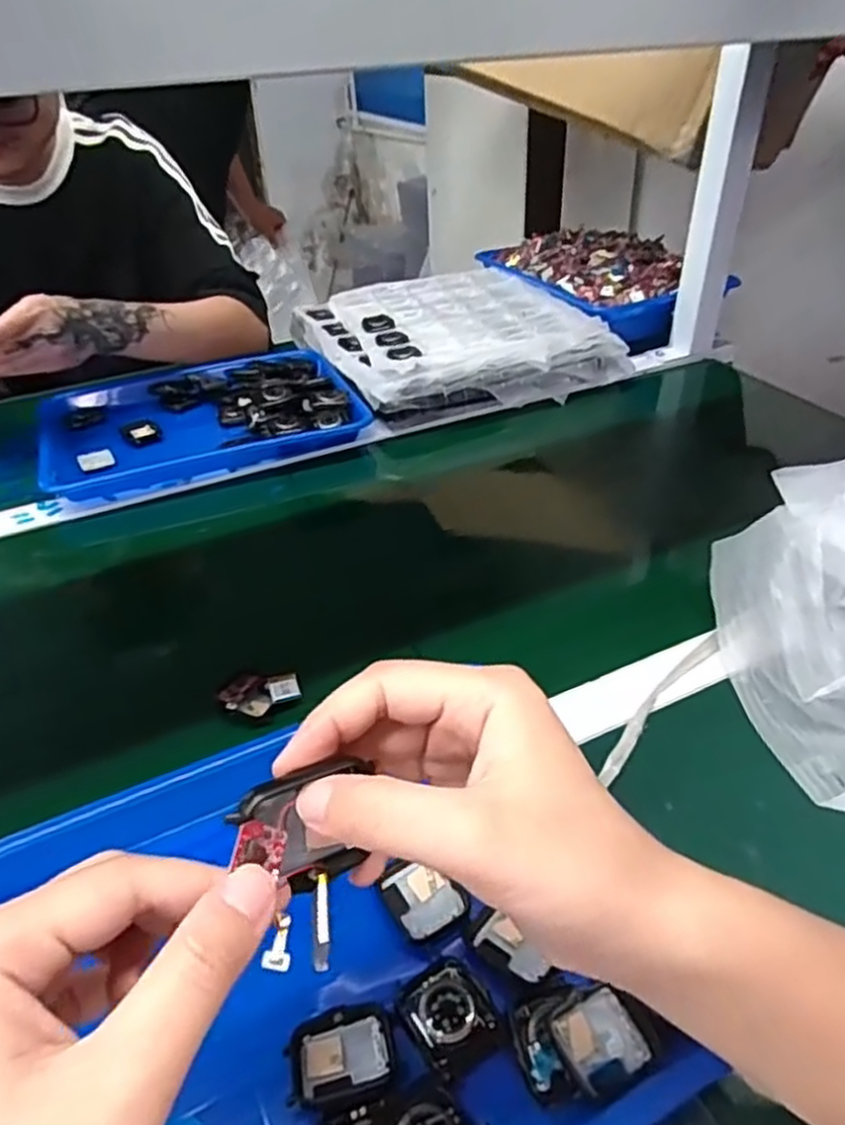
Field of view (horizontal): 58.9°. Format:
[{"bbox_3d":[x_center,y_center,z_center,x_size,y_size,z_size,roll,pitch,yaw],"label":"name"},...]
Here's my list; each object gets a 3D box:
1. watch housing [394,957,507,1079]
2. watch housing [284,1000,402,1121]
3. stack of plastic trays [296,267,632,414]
[{"bbox_3d":[0.012,0.197,0.325,0.033,0.008,0.044,-24,42,-26],"label":"watch housing"},{"bbox_3d":[-0.033,0.206,0.313,0.046,0.009,0.037,-12,38,-13],"label":"watch housing"},{"bbox_3d":[0.022,-0.283,0.917,0.293,0.053,0.342,-18,40,-20],"label":"stack of plastic trays"}]

